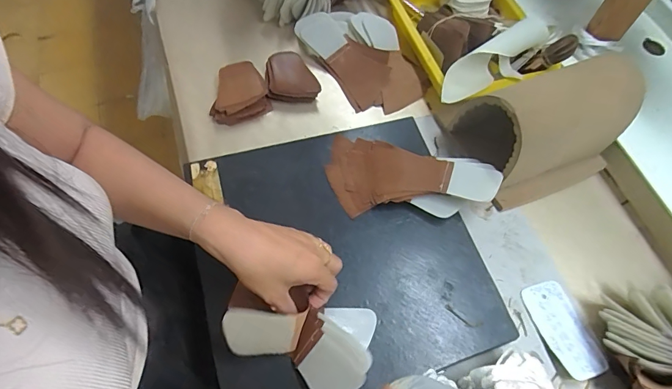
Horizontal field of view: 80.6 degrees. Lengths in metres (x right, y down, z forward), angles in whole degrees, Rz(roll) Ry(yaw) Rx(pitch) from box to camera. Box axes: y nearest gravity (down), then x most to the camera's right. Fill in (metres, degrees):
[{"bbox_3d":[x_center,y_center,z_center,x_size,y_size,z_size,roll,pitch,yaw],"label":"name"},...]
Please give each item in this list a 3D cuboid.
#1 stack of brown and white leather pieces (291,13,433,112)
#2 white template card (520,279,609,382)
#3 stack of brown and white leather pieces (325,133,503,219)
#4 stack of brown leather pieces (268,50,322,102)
[{"bbox_3d":[0.046,-0.207,0.588,0.124,0.041,0.184,-32,70,-18],"label":"stack of brown and white leather pieces"},{"bbox_3d":[0.254,0.148,0.442,0.055,0.005,0.103,-13,59,-14],"label":"white template card"},{"bbox_3d":[0.084,-0.016,0.470,0.197,0.031,0.099,17,64,5],"label":"stack of brown and white leather pieces"},{"bbox_3d":[-0.062,-0.170,0.573,0.071,0.025,0.078,-1,64,-5],"label":"stack of brown leather pieces"}]

